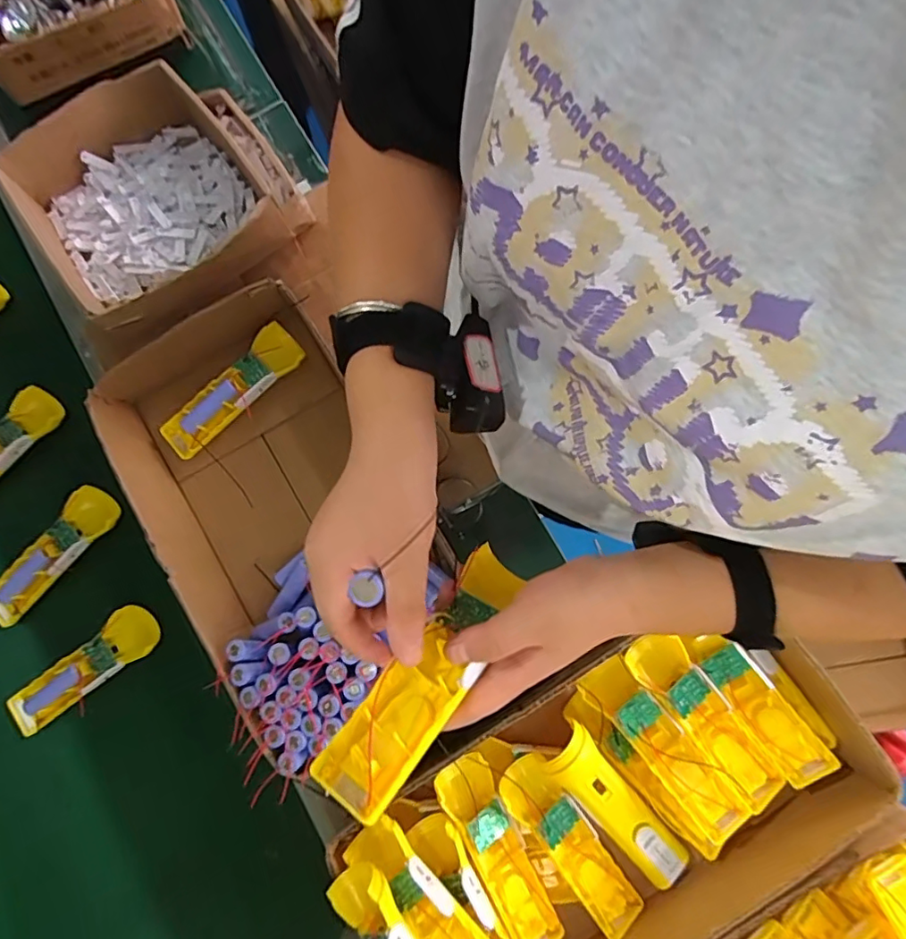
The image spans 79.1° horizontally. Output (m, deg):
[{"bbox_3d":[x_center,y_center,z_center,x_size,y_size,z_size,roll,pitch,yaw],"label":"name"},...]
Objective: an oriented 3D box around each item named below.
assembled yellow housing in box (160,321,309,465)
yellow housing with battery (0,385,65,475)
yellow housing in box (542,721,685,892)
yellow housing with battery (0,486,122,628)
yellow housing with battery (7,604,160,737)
[{"bbox_3d":[-0.227,-0.080,0.561,0.163,0.032,0.043,-39,81,-6],"label":"assembled yellow housing in box"},{"bbox_3d":[-0.494,-0.019,0.590,0.169,0.023,0.051,-42,82,-6],"label":"yellow housing with battery"},{"bbox_3d":[0.143,0.295,0.476,0.046,0.023,0.162,-41,97,-6],"label":"yellow housing in box"},{"bbox_3d":[-0.419,0.089,0.569,0.047,0.022,0.163,44,83,8],"label":"yellow housing with battery"},{"bbox_3d":[-0.372,0.201,0.552,0.170,0.026,0.048,-35,81,-5],"label":"yellow housing with battery"}]

